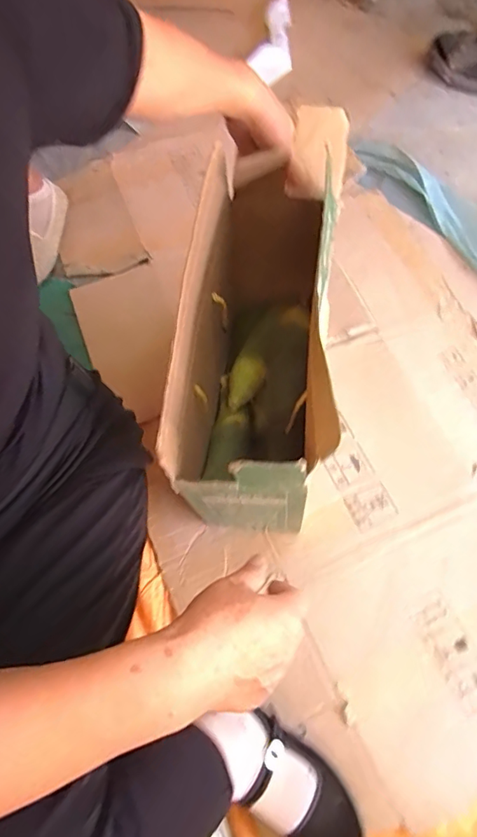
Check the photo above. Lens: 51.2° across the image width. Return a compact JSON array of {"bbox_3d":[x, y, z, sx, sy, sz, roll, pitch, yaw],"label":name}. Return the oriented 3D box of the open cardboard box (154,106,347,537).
[{"bbox_3d":[0.032,-0.101,0.600,0.143,0.280,0.422,5,66,5],"label":"open cardboard box"}]

